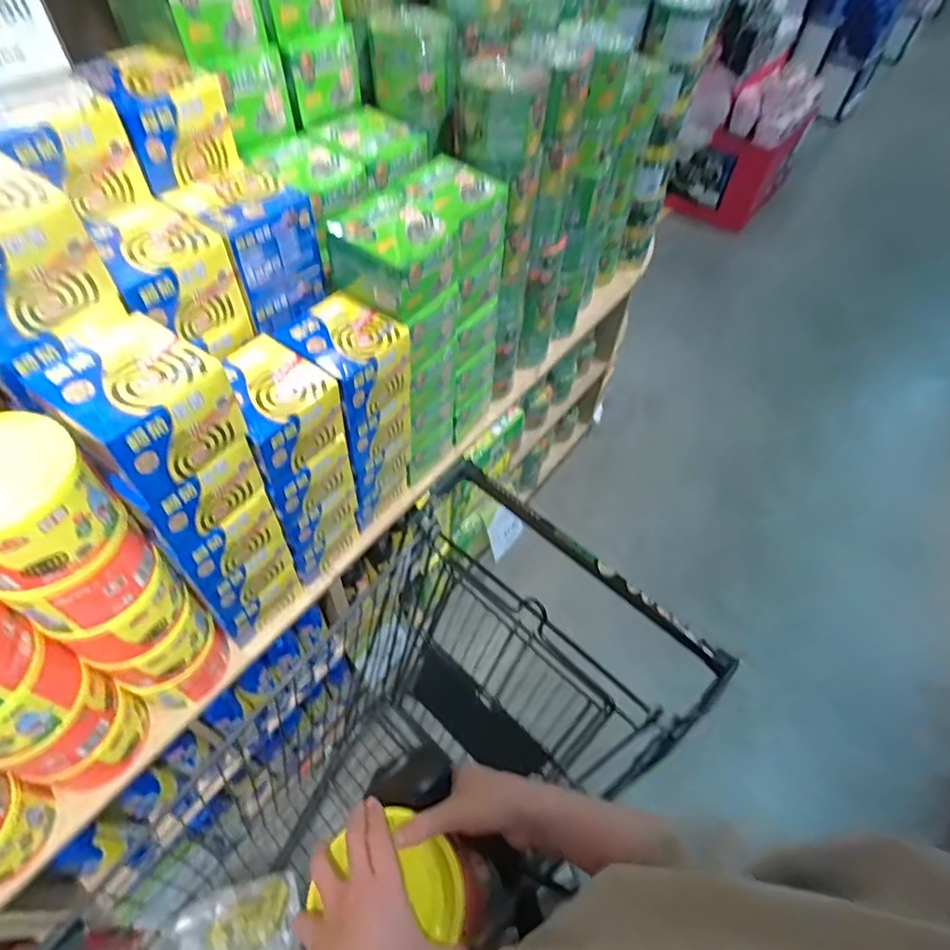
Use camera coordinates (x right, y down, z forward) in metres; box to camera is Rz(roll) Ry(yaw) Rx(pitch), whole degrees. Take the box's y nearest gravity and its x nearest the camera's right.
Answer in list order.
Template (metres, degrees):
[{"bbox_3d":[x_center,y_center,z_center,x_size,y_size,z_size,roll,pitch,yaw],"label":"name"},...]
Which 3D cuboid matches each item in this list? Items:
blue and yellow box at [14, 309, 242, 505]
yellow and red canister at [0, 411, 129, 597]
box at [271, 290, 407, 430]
[{"bbox_3d":[-0.352,-0.071,0.587,0.139,0.104,0.138,31,57,19],"label":"blue and yellow box"},{"bbox_3d":[-0.441,0.027,0.535,0.144,0.107,0.134,2,53,-2],"label":"yellow and red canister"},{"bbox_3d":[-0.194,-0.164,0.825,0.154,0.128,0.138,31,57,19],"label":"box"}]

